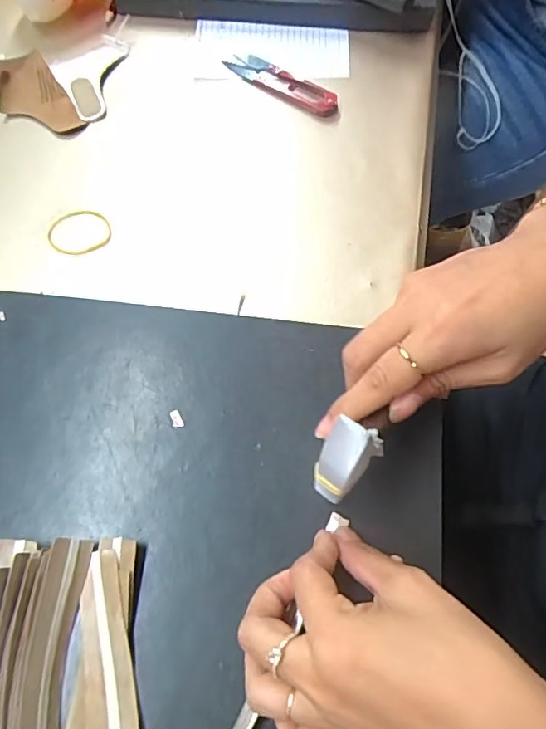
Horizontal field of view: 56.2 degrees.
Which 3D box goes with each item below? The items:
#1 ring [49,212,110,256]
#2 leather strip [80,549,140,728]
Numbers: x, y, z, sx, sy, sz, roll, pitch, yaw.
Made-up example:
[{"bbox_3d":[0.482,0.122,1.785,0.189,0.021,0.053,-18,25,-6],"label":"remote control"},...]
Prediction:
[{"bbox_3d":[-0.152,-0.104,0.401,0.048,0.008,0.039,-21,68,-8],"label":"ring"},{"bbox_3d":[-0.084,0.158,0.257,0.025,0.016,0.118,-13,67,-4],"label":"leather strip"}]

